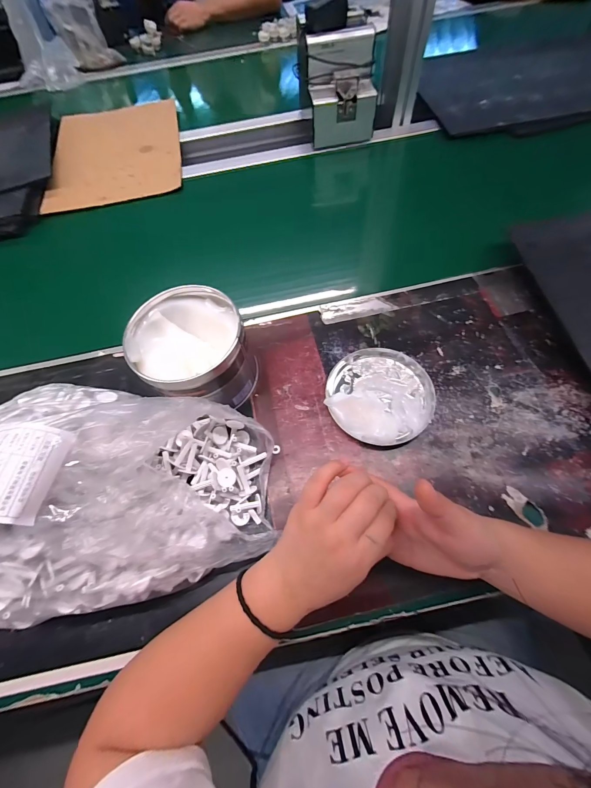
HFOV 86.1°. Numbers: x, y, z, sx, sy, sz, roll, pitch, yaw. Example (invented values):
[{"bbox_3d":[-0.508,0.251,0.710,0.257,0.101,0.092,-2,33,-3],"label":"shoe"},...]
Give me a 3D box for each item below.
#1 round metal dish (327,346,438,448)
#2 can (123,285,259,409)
[{"bbox_3d":[0.104,-0.002,0.388,0.127,0.028,0.123,-2,64,3],"label":"round metal dish"},{"bbox_3d":[-0.120,-0.047,0.386,0.125,0.101,0.128,-2,64,3],"label":"can"}]

